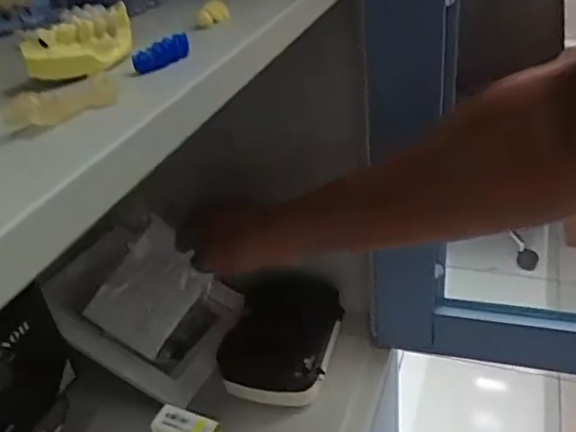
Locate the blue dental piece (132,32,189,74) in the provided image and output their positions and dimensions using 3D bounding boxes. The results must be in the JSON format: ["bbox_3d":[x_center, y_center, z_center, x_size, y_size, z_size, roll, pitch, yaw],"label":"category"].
[{"bbox_3d":[-0.058,-0.077,0.280,0.011,0.011,0.030,20,40,39],"label":"blue dental piece"}]

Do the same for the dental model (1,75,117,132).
[{"bbox_3d":[-0.089,-0.045,0.235,0.009,0.013,0.046,21,41,40],"label":"dental model"}]

